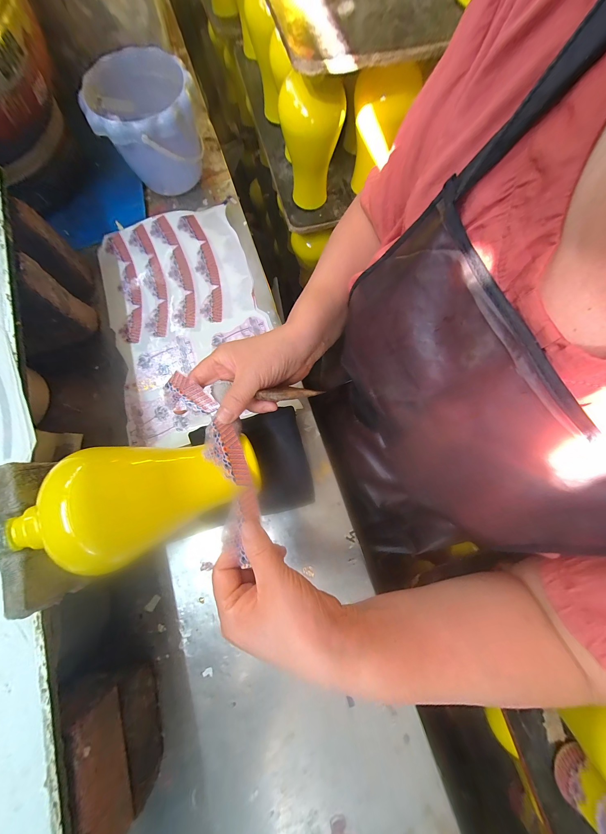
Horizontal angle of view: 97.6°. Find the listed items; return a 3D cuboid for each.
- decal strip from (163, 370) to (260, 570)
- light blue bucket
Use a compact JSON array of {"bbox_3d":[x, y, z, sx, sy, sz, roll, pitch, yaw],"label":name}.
[{"bbox_3d":[-0.083,0.038,0.259,0.046,0.014,0.193,-28,76,-5],"label":"decal strip"},{"bbox_3d":[-0.232,-0.446,0.420,0.145,0.112,0.158,0,78,1],"label":"light blue bucket"}]

